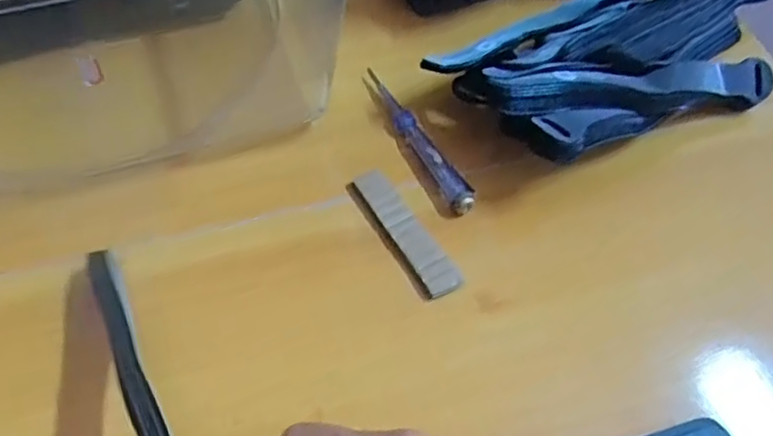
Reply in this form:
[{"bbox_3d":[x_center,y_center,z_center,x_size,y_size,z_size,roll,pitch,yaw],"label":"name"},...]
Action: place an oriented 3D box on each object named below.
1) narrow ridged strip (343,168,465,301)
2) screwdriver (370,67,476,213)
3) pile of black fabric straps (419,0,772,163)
[{"bbox_3d":[0.008,0.006,0.361,0.022,0.009,0.086,-26,62,-19],"label":"narrow ridged strip"},{"bbox_3d":[0.019,-0.051,0.396,0.015,0.010,0.120,-22,61,-17],"label":"screwdriver"},{"bbox_3d":[0.163,-0.105,0.412,0.261,0.052,0.125,-31,64,-21],"label":"pile of black fabric straps"}]

